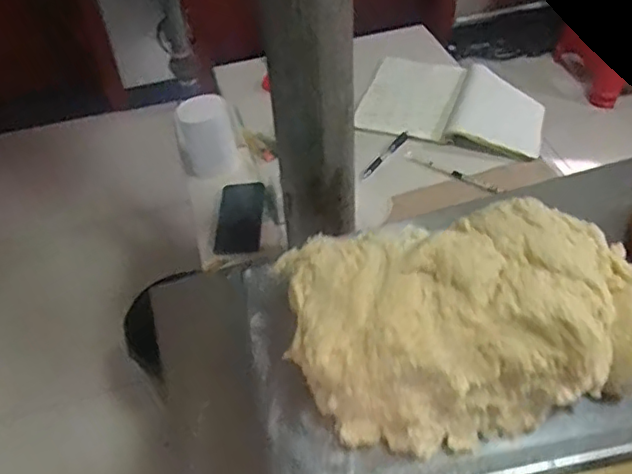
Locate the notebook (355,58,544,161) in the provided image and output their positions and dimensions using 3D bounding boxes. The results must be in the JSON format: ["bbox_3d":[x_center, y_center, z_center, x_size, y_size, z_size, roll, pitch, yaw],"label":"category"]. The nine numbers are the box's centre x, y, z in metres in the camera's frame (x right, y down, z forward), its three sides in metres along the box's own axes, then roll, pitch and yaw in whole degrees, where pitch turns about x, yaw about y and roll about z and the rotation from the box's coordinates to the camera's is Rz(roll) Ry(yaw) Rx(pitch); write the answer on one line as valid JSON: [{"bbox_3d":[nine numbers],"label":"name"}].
[{"bbox_3d":[0.263,-0.259,1.190,0.336,0.060,0.216,11,48,13],"label":"notebook"}]

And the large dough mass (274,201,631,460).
[{"bbox_3d":[0.121,0.057,0.456,0.274,0.092,0.147,-12,47,-8],"label":"large dough mass"}]

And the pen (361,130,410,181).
[{"bbox_3d":[0.129,-0.150,1.137,0.017,0.012,0.150,28,53,26],"label":"pen"}]

